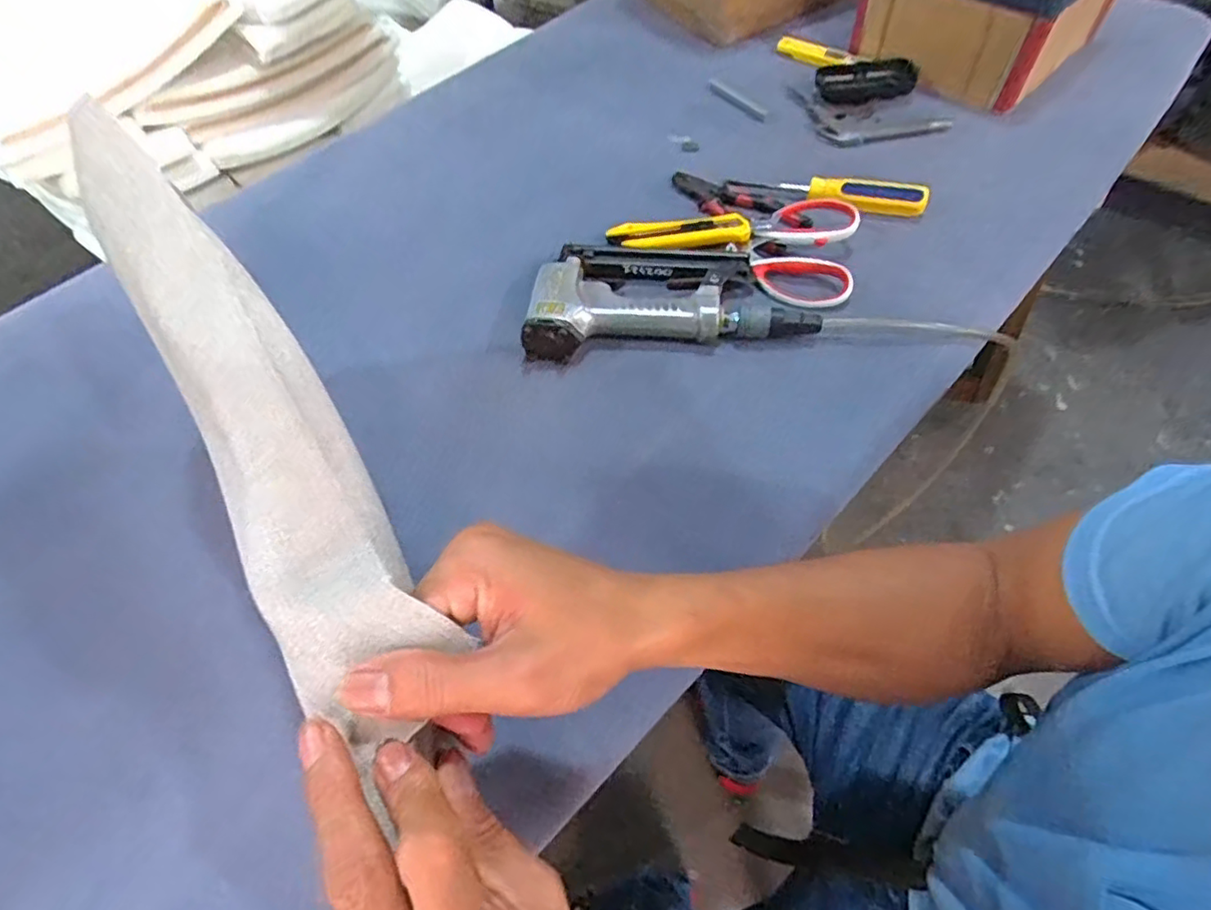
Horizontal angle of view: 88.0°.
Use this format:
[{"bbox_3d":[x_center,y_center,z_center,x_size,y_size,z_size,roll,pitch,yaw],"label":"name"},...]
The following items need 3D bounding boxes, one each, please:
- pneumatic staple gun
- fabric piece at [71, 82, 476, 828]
[{"bbox_3d":[0.052,-0.151,0.573,0.244,0.041,0.126,-5,56,2],"label":"pneumatic staple gun"},{"bbox_3d":[-0.167,-0.034,0.283,0.054,0.036,0.345,-32,70,-15],"label":"fabric piece"}]

